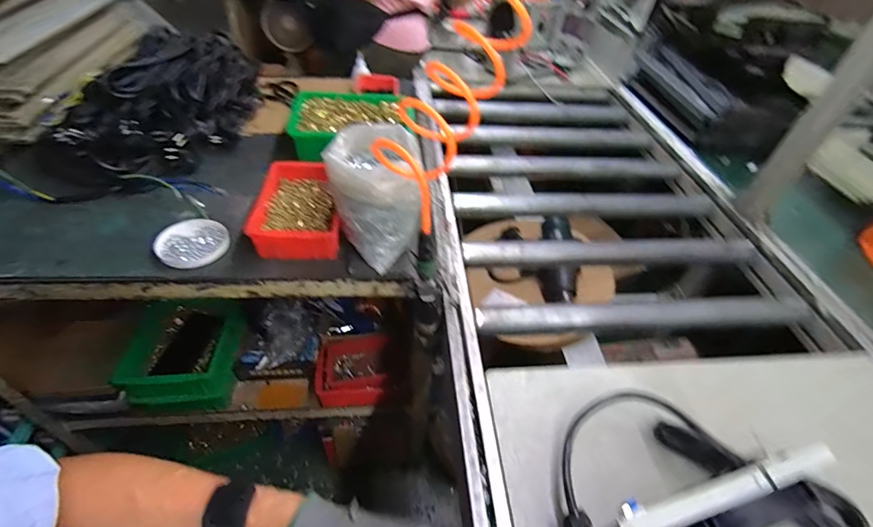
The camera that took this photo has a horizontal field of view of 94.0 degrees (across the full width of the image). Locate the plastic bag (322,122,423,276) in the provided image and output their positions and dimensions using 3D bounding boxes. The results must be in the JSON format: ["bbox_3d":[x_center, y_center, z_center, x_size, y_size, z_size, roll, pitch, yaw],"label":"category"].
[{"bbox_3d":[-0.097,-0.100,0.648,0.136,0.177,0.147,10,45,4],"label":"plastic bag"}]

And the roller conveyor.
[{"bbox_3d":[0.328,-0.194,0.970,0.647,0.085,1.013,2,45,-4],"label":"roller conveyor"}]

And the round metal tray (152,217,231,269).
[{"bbox_3d":[-0.386,-0.034,0.647,0.100,0.019,0.102,3,45,-3],"label":"round metal tray"}]

